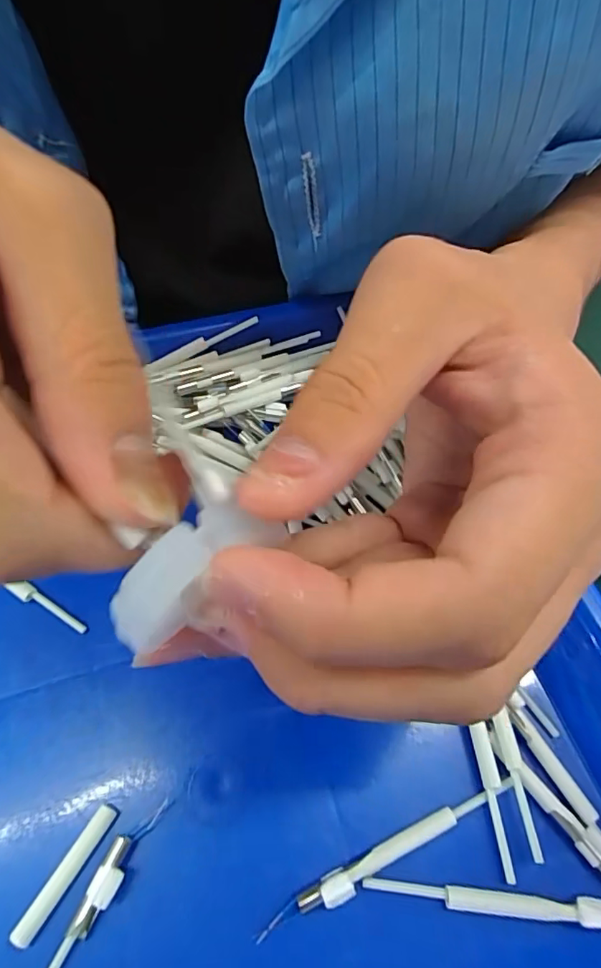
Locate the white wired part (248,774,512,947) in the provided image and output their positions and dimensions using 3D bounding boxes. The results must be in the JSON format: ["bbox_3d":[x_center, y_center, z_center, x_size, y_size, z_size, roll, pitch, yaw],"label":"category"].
[{"bbox_3d":[0.025,0.099,0.142,0.078,0.005,0.006,-22,63,-15],"label":"white wired part"}]

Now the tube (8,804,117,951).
[{"bbox_3d":[-0.062,0.103,0.139,0.005,0.004,0.035,29,62,14],"label":"tube"}]

